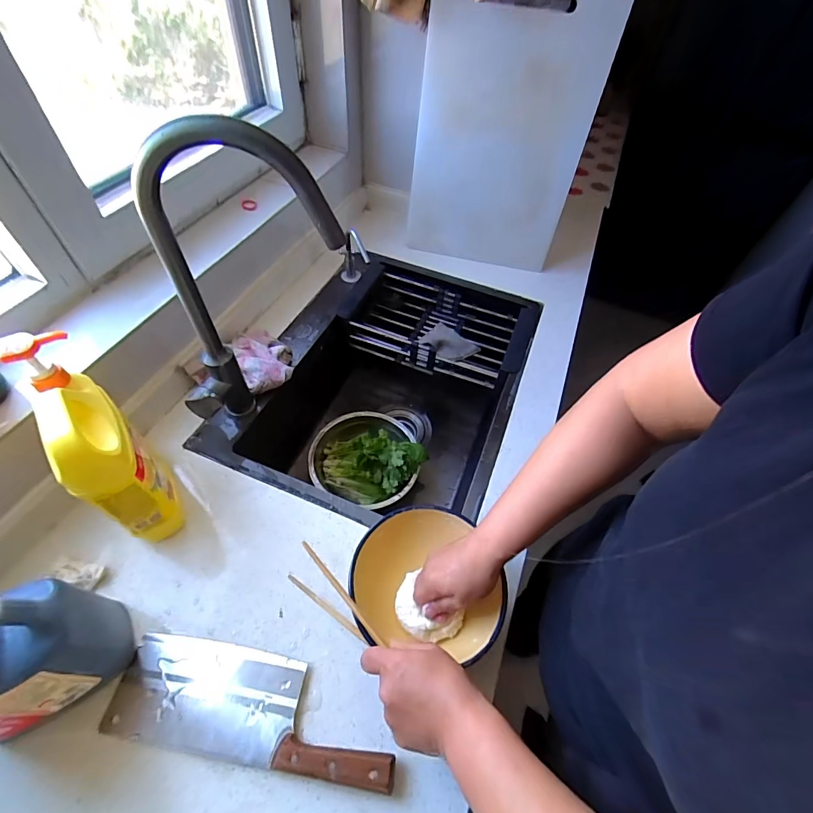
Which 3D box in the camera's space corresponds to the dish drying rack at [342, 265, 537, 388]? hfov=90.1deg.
[{"bbox_3d":[0.068,-0.174,0.864,0.372,0.083,0.208,19,57,7],"label":"dish drying rack"}]

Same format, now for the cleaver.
[{"bbox_3d":[-0.157,0.306,0.419,0.291,0.024,0.095,9,53,2],"label":"cleaver"}]

